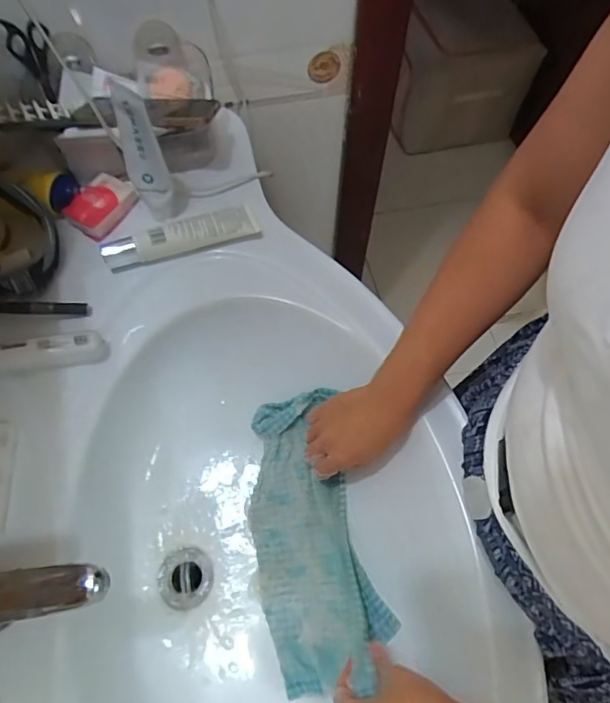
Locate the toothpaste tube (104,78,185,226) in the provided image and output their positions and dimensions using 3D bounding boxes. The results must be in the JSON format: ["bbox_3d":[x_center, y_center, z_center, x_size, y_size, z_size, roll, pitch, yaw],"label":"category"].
[{"bbox_3d":[-0.180,-0.219,0.584,0.043,0.155,0.051,-26,66,-13],"label":"toothpaste tube"}]

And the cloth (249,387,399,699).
[{"bbox_3d":[0.002,0.185,0.555,0.121,0.105,0.291,-12,62,-5],"label":"cloth"}]

